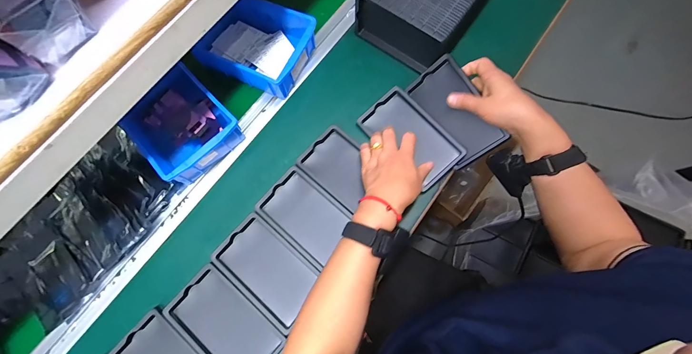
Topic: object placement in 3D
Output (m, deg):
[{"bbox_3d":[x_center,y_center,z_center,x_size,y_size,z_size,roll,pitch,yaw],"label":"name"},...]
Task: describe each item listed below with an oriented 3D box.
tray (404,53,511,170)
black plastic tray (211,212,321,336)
[{"bbox_3d":[0.169,-0.103,0.477,0.022,0.085,0.160,-18,73,-50],"label":"tray"},{"bbox_3d":[-0.114,0.136,0.453,0.152,0.020,0.092,41,80,13],"label":"black plastic tray"}]

